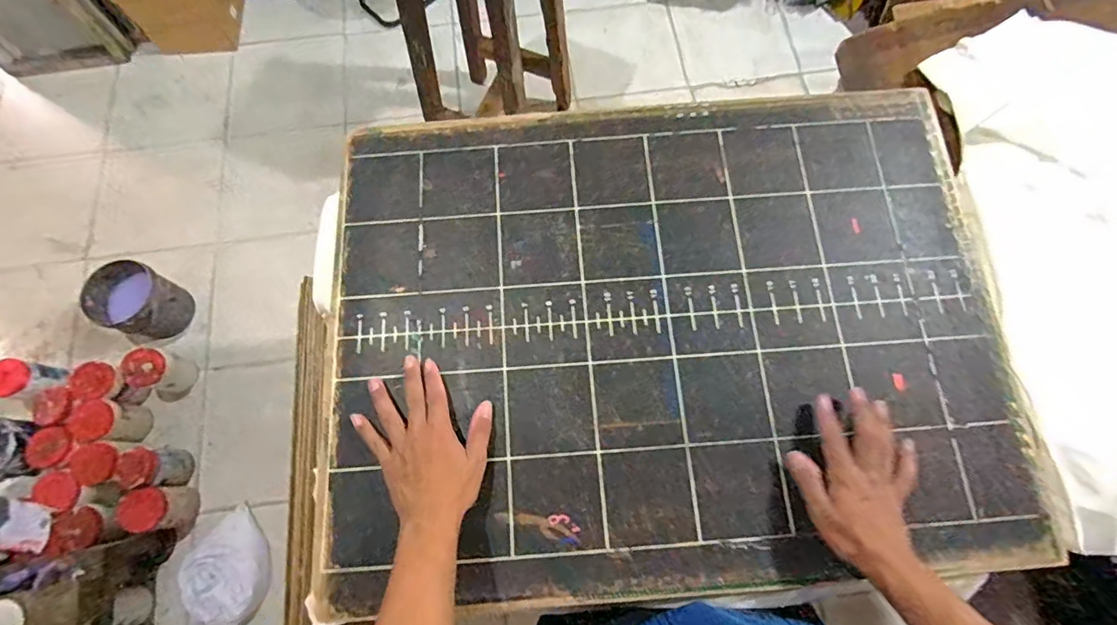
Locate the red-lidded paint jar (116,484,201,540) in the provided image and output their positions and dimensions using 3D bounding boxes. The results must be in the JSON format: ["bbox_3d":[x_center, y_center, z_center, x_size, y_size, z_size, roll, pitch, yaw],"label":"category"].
[{"bbox_3d":[-1.033,0.517,1.303,0.120,0.139,0.131,-2,73,-1],"label":"red-lidded paint jar"}]

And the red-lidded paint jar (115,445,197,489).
[{"bbox_3d":[-1.055,0.404,1.324,0.108,0.163,0.099,0,73,0],"label":"red-lidded paint jar"}]

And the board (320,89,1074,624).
[{"bbox_3d":[0.129,0.001,0.607,0.794,0.027,0.583,-4,73,-2],"label":"board"}]

